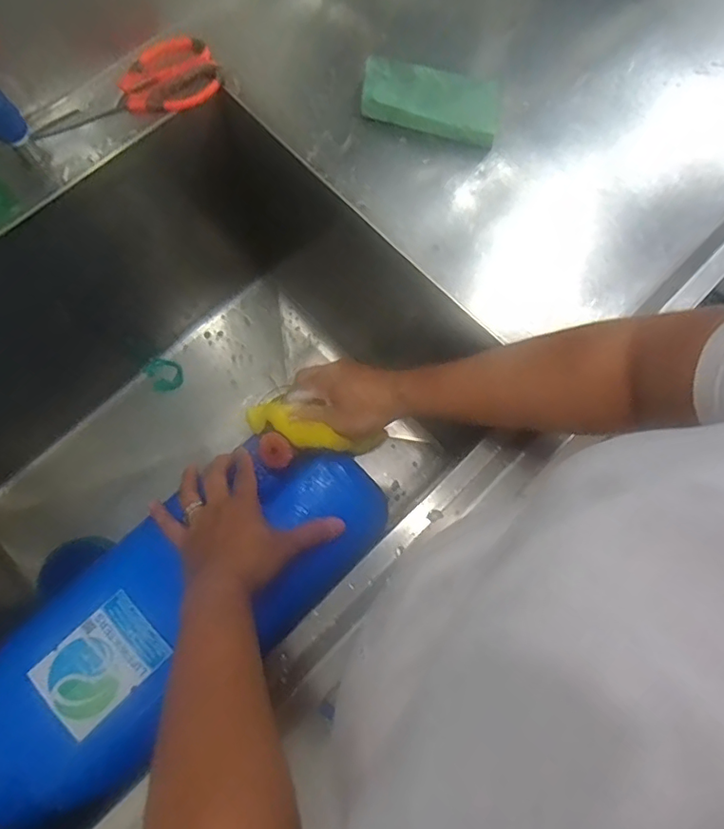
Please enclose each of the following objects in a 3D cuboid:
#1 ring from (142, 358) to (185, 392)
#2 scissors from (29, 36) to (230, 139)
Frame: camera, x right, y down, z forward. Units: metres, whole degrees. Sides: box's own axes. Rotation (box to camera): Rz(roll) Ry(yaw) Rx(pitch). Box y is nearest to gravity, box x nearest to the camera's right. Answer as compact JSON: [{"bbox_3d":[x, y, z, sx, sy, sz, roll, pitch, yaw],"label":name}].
[{"bbox_3d":[-0.321,-0.066,0.878,0.053,0.008,0.059,-31,79,-9],"label":"ring"},{"bbox_3d":[-0.239,-0.326,0.555,0.196,0.020,0.078,-30,78,-9],"label":"scissors"}]

